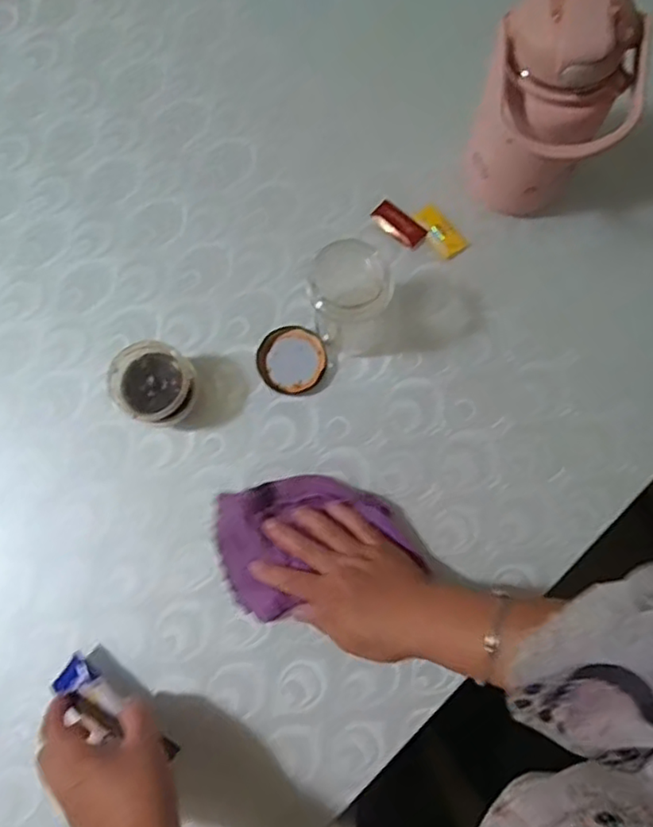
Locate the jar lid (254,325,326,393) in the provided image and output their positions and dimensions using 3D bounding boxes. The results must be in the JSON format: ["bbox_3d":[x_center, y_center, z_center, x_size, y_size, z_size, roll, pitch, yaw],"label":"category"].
[{"bbox_3d":[-0.033,-0.051,0.580,0.061,0.009,0.064,0,79,1],"label":"jar lid"}]

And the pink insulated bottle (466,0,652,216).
[{"bbox_3d":[0.176,-0.238,0.489,0.107,0.199,0.106,-1,78,2],"label":"pink insulated bottle"}]

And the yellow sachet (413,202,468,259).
[{"bbox_3d":[0.112,-0.179,0.605,0.029,0.010,0.057,-32,80,-5],"label":"yellow sachet"}]

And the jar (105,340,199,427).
[{"bbox_3d":[-0.153,-0.024,0.558,0.070,0.053,0.073,-43,81,-7],"label":"jar"}]

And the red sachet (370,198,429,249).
[{"bbox_3d":[0.071,-0.187,0.607,0.055,0.007,0.028,43,83,9],"label":"red sachet"}]

